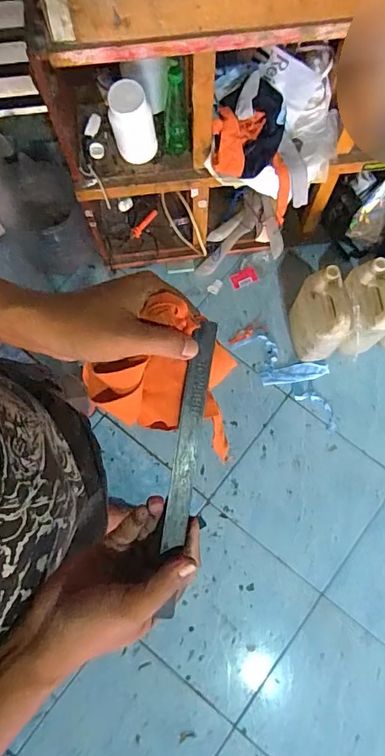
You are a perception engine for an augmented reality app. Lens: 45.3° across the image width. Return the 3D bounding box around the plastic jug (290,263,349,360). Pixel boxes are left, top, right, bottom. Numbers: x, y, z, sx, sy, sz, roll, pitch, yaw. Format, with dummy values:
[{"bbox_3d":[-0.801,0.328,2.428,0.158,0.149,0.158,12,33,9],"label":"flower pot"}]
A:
[{"bbox_3d":[0.365,-0.164,1.336,0.116,0.311,0.181,-13,75,-4],"label":"plastic jug"}]

